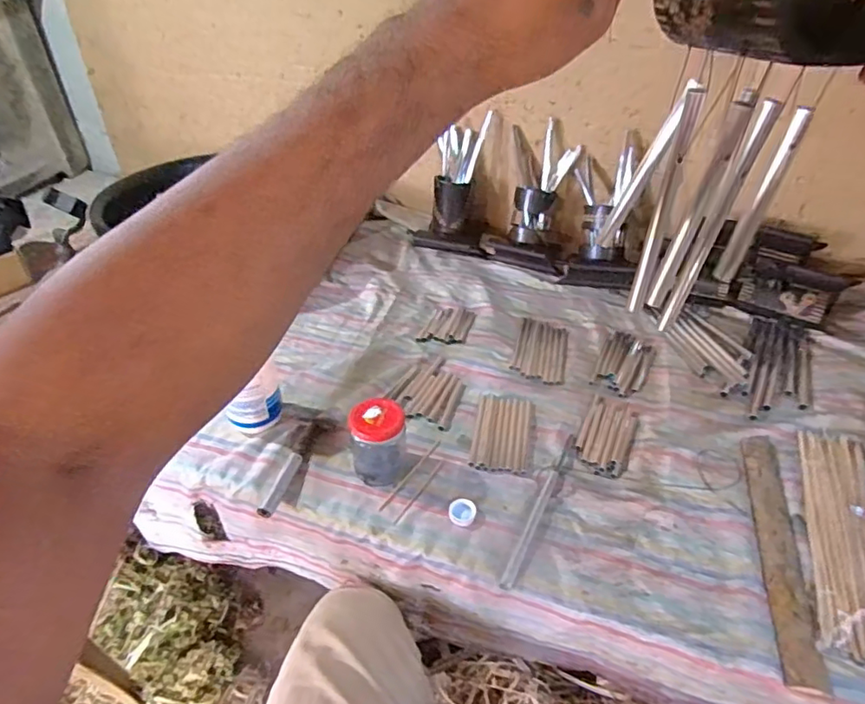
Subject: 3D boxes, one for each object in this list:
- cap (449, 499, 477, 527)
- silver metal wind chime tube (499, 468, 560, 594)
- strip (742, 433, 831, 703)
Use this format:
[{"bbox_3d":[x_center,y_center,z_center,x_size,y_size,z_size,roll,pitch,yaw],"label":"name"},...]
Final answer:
[{"bbox_3d":[0.035,0.187,0.665,0.031,0.008,0.036,6,37,8],"label":"cap"},{"bbox_3d":[0.115,0.196,0.649,0.012,0.006,0.171,17,39,22],"label":"silver metal wind chime tube"},{"bbox_3d":[0.384,0.212,0.629,0.041,0.011,0.310,7,41,13],"label":"strip"}]

